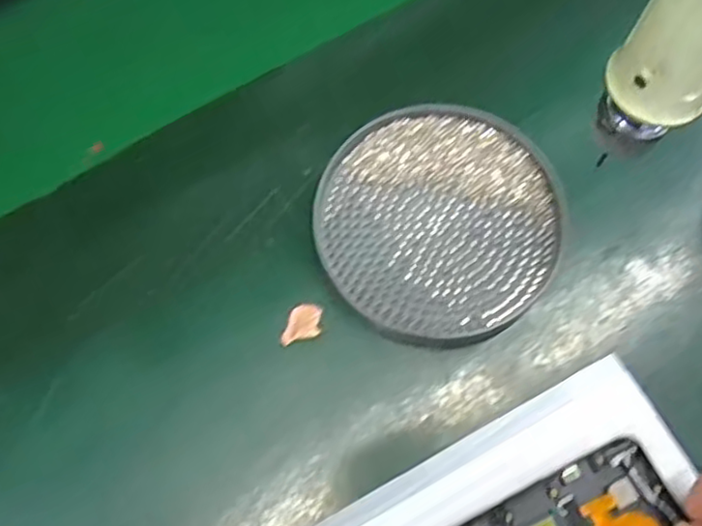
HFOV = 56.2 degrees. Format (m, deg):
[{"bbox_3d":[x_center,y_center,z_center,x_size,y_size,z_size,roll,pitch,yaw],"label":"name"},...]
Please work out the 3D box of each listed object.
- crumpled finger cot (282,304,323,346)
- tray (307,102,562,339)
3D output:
[{"bbox_3d":[-0.022,0.029,0.308,0.016,0.004,0.020,5,68,4],"label":"crumpled finger cot"},{"bbox_3d":[0.042,-0.020,0.314,0.110,0.017,0.112,-1,68,2],"label":"tray"}]

